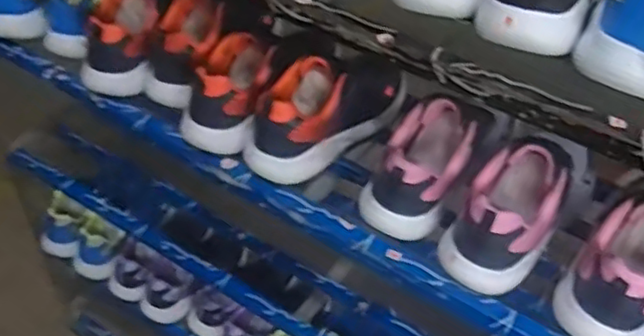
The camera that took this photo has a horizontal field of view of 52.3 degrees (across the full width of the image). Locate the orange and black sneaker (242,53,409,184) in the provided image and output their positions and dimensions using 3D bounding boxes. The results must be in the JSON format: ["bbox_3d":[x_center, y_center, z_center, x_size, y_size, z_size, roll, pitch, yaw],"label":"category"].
[{"bbox_3d":[0.013,-0.078,0.758,0.087,0.097,0.226,34,51,27],"label":"orange and black sneaker"}]

